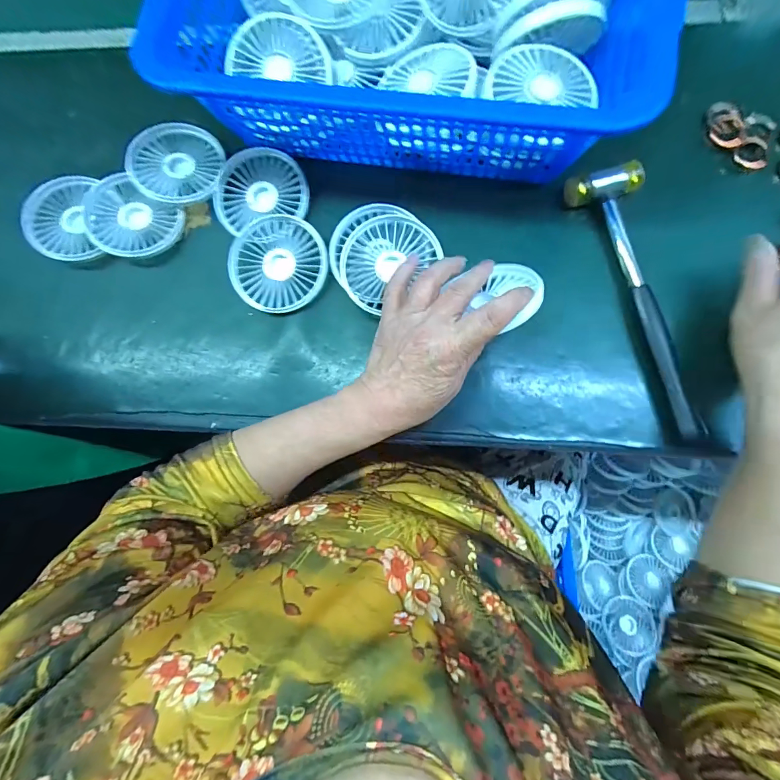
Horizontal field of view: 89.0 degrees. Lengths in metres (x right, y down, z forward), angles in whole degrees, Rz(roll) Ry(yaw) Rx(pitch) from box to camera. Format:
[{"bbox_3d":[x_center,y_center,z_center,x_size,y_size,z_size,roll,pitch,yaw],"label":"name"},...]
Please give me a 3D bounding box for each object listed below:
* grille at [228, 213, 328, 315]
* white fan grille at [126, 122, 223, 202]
[{"bbox_3d":[-0.105,-0.118,0.373,0.086,0.015,0.092,-1,83,7],"label":"grille"},{"bbox_3d":[-0.212,-0.229,0.393,0.085,0.021,0.088,-1,83,7],"label":"white fan grille"}]

